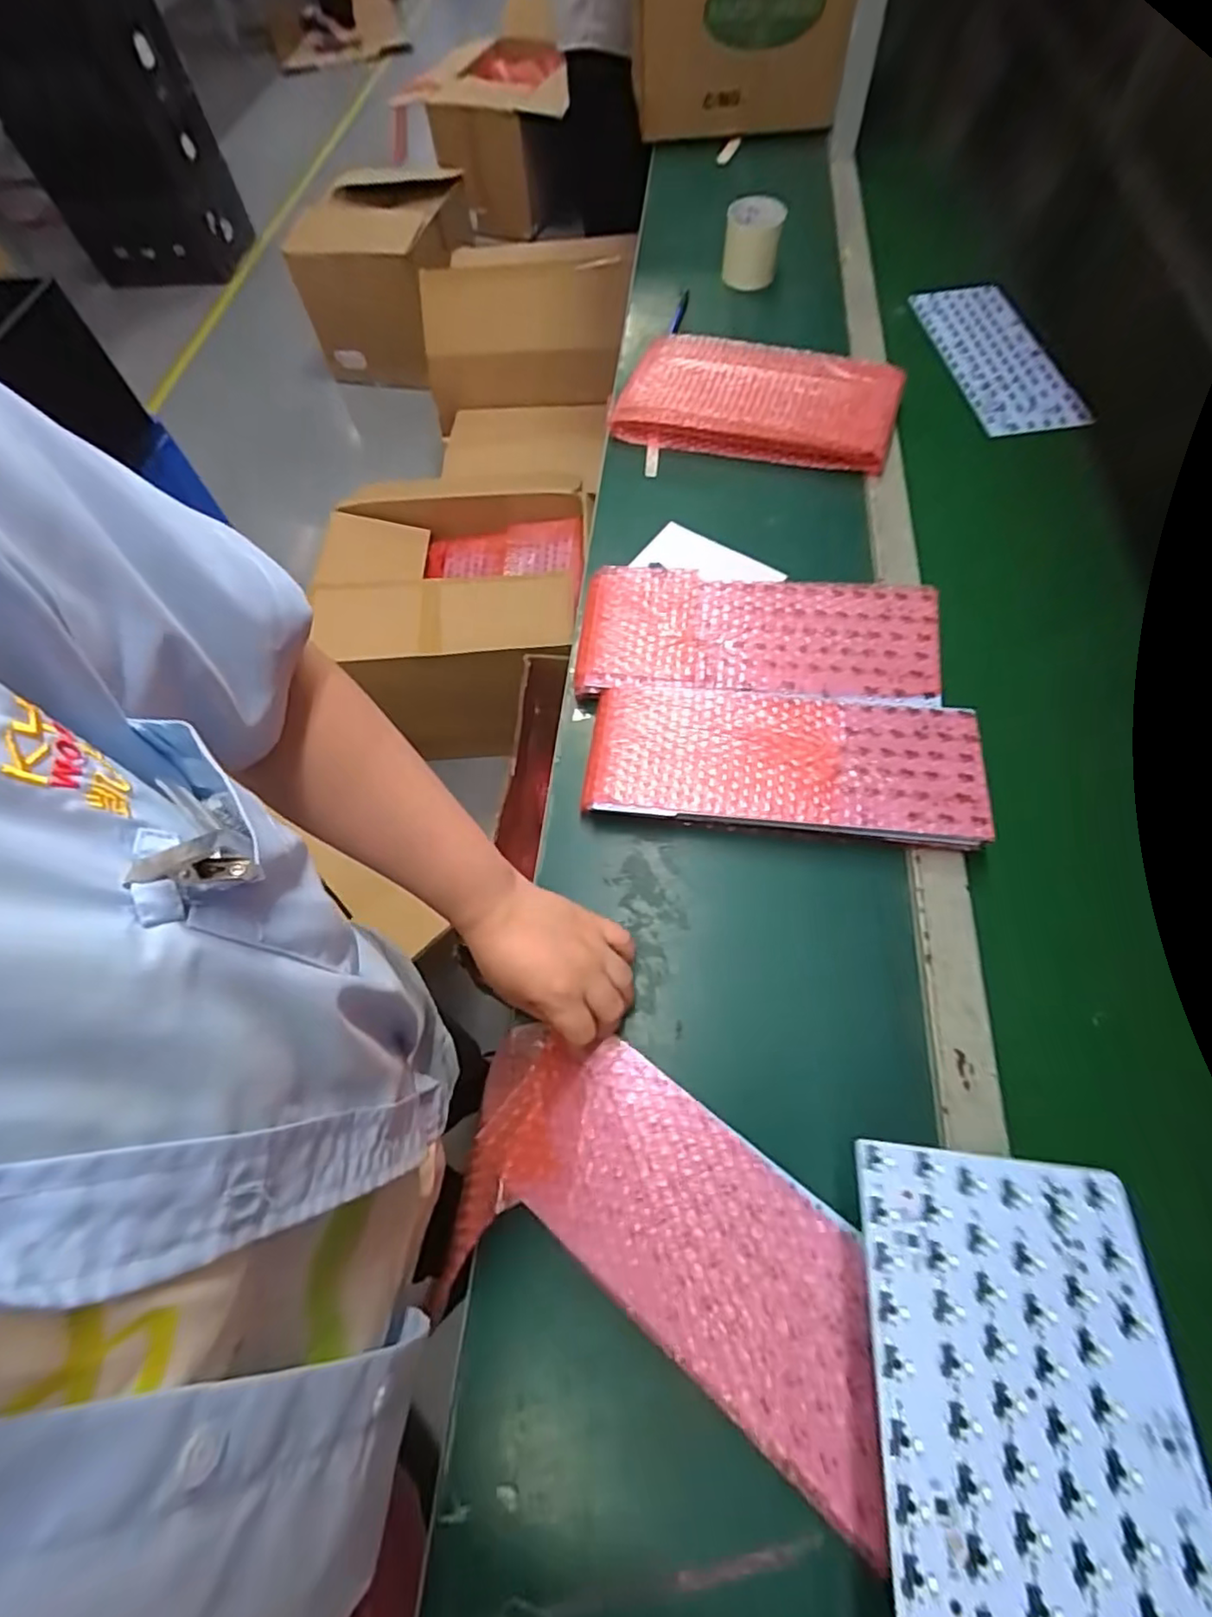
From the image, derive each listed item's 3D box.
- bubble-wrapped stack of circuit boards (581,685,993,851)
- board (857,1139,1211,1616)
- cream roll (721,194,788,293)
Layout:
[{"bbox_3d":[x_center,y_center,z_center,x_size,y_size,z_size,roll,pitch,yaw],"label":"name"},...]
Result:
[{"bbox_3d":[0.145,-0.041,0.519,0.315,0.028,0.122,6,64,6],"label":"bubble-wrapped stack of circuit boards"},{"bbox_3d":[0.171,0.302,0.225,0.122,0.004,0.306,1,54,10],"label":"board"},{"bbox_3d":[0.206,-0.808,0.880,0.079,0.080,0.073,3,64,5],"label":"cream roll"}]

